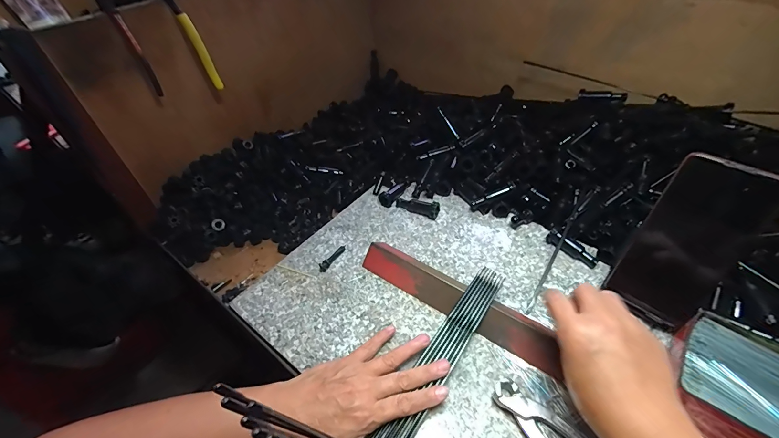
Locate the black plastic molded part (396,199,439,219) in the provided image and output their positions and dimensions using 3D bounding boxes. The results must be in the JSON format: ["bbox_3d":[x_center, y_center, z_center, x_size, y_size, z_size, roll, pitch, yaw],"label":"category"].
[{"bbox_3d":[0.042,-0.019,0.530,0.067,0.020,0.022,20,49,23],"label":"black plastic molded part"}]

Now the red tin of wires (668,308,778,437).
[{"bbox_3d":[0.322,0.158,0.308,0.127,0.045,0.110,27,52,28],"label":"red tin of wires"}]

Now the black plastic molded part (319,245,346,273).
[{"bbox_3d":[-0.077,0.053,0.474,0.011,0.009,0.048,24,51,26],"label":"black plastic molded part"}]

